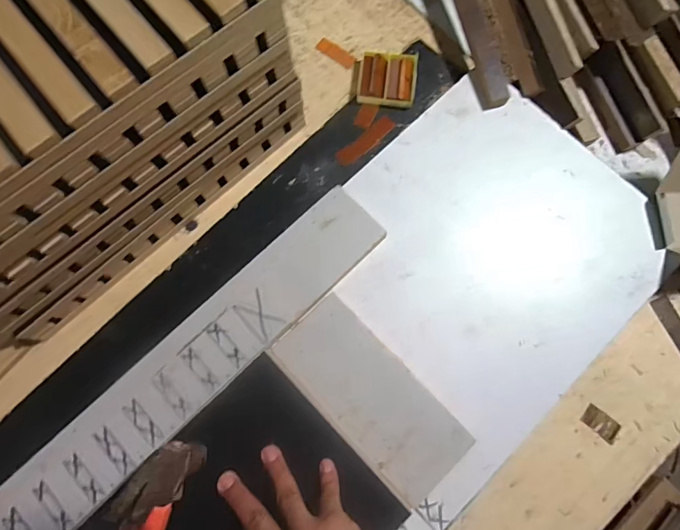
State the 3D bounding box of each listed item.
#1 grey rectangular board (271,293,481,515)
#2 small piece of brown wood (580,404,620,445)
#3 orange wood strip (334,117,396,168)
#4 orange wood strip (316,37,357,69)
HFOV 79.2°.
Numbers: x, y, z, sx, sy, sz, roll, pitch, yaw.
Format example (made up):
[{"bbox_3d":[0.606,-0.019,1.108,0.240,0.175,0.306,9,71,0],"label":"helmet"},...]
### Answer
[{"bbox_3d":[0.028,0.119,0.374,0.083,0.011,0.181,-42,80,-12],"label":"grey rectangular board"},{"bbox_3d":[0.258,0.156,0.405,0.036,0.004,0.021,41,81,8],"label":"small piece of brown wood"},{"bbox_3d":[0.030,-0.142,0.472,0.077,0.005,0.022,-38,80,-7],"label":"orange wood strip"},{"bbox_3d":[-0.004,-0.254,0.494,0.051,0.009,0.018,36,80,8],"label":"orange wood strip"}]

